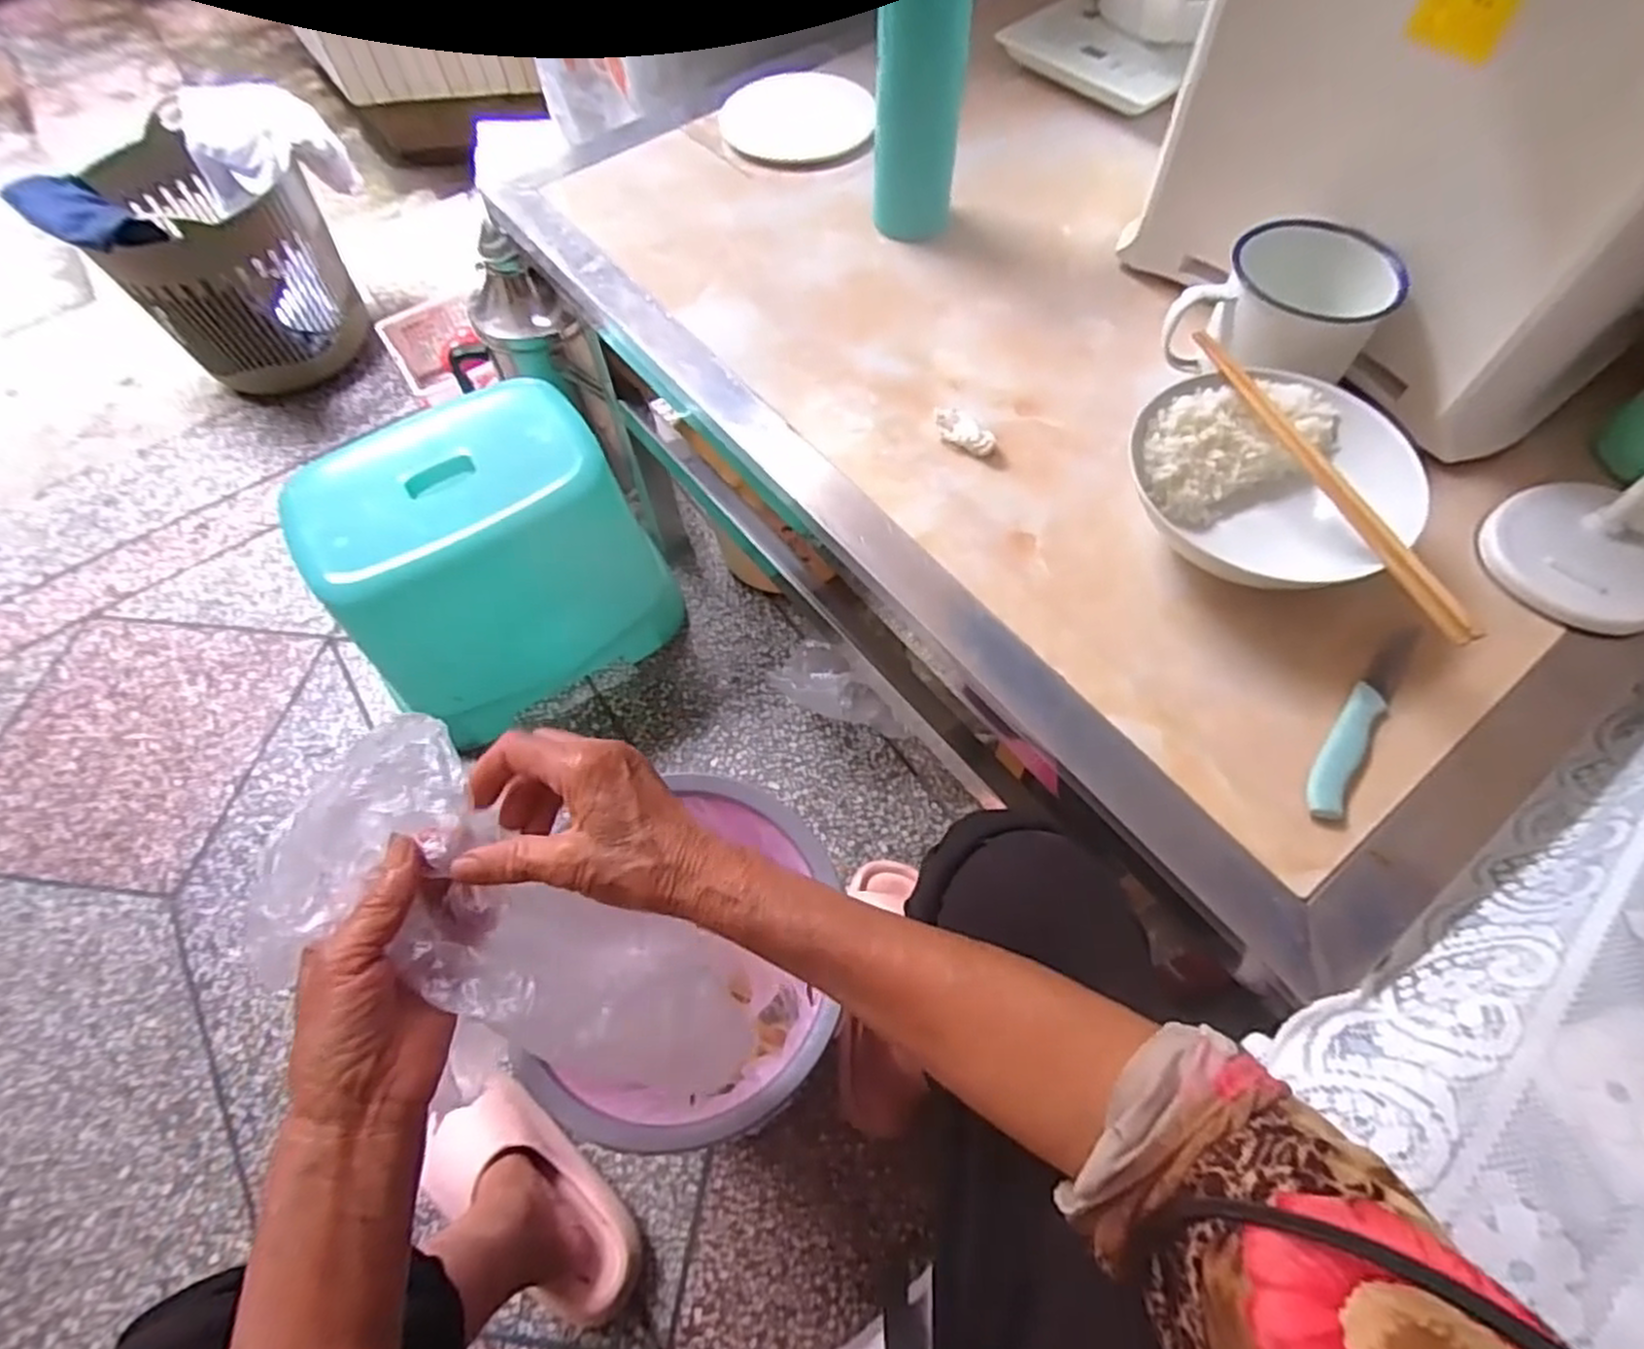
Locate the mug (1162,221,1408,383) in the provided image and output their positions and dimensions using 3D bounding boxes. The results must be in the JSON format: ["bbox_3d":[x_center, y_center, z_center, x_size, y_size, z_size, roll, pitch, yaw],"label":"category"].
[{"bbox_3d":[0.286,-0.225,0.501,0.117,0.087,0.082,3,62,4],"label":"mug"}]

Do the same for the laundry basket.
[{"bbox_3d":[-0.948,-0.648,1.252,0.263,0.289,0.294,38,69,20],"label":"laundry basket"}]

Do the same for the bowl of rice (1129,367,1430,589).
[{"bbox_3d":[0.262,-0.110,0.460,0.125,0.060,0.147,-30,65,-13],"label":"bowl of rice"}]

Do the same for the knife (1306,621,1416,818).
[{"bbox_3d":[0.289,0.023,0.417,0.020,0.008,0.132,34,68,18],"label":"knife"}]

